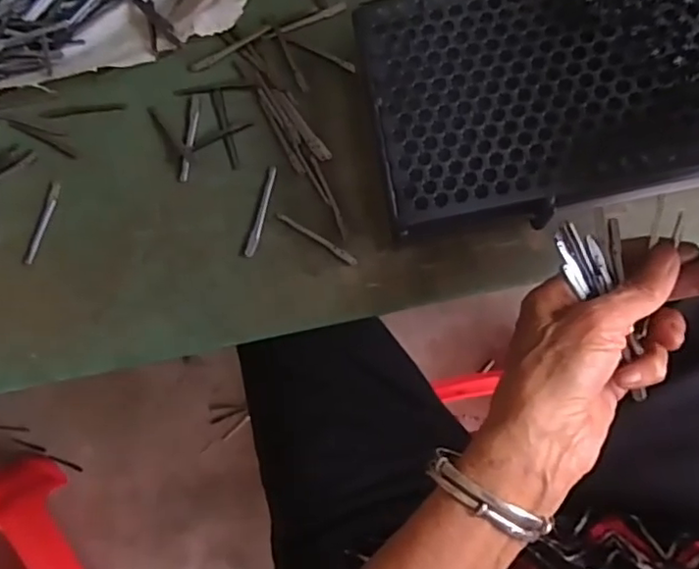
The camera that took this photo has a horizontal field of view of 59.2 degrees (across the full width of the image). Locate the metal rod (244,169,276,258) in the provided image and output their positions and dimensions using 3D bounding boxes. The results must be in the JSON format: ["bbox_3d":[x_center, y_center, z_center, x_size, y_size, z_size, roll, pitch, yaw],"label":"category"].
[{"bbox_3d":[-0.064,-0.053,0.446,0.008,0.004,0.067,15,85,8],"label":"metal rod"}]

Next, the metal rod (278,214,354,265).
[{"bbox_3d":[-0.024,-0.033,0.438,0.067,0.004,0.006,33,88,10],"label":"metal rod"}]

